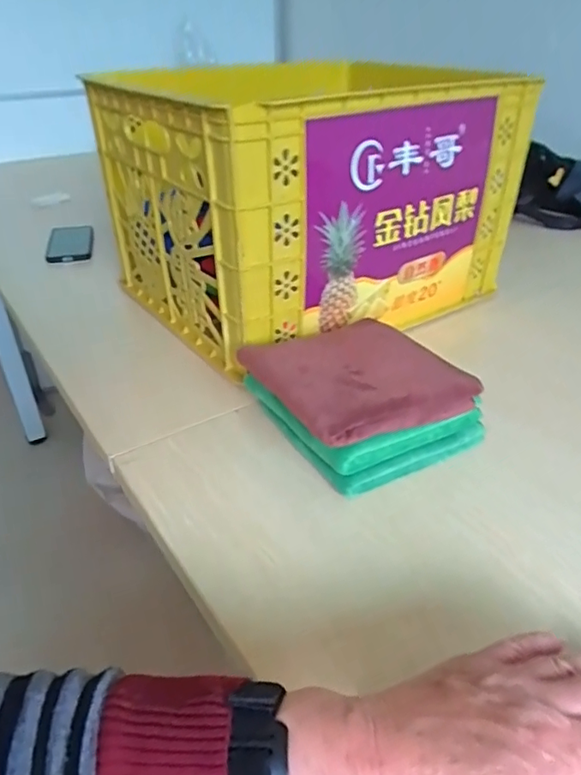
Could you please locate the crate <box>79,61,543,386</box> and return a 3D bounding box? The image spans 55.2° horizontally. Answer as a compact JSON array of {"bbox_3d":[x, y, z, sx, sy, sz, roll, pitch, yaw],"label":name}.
[{"bbox_3d":[0.019,-0.268,0.779,0.467,0.273,0.404,-22,39,-30],"label":"crate"}]

